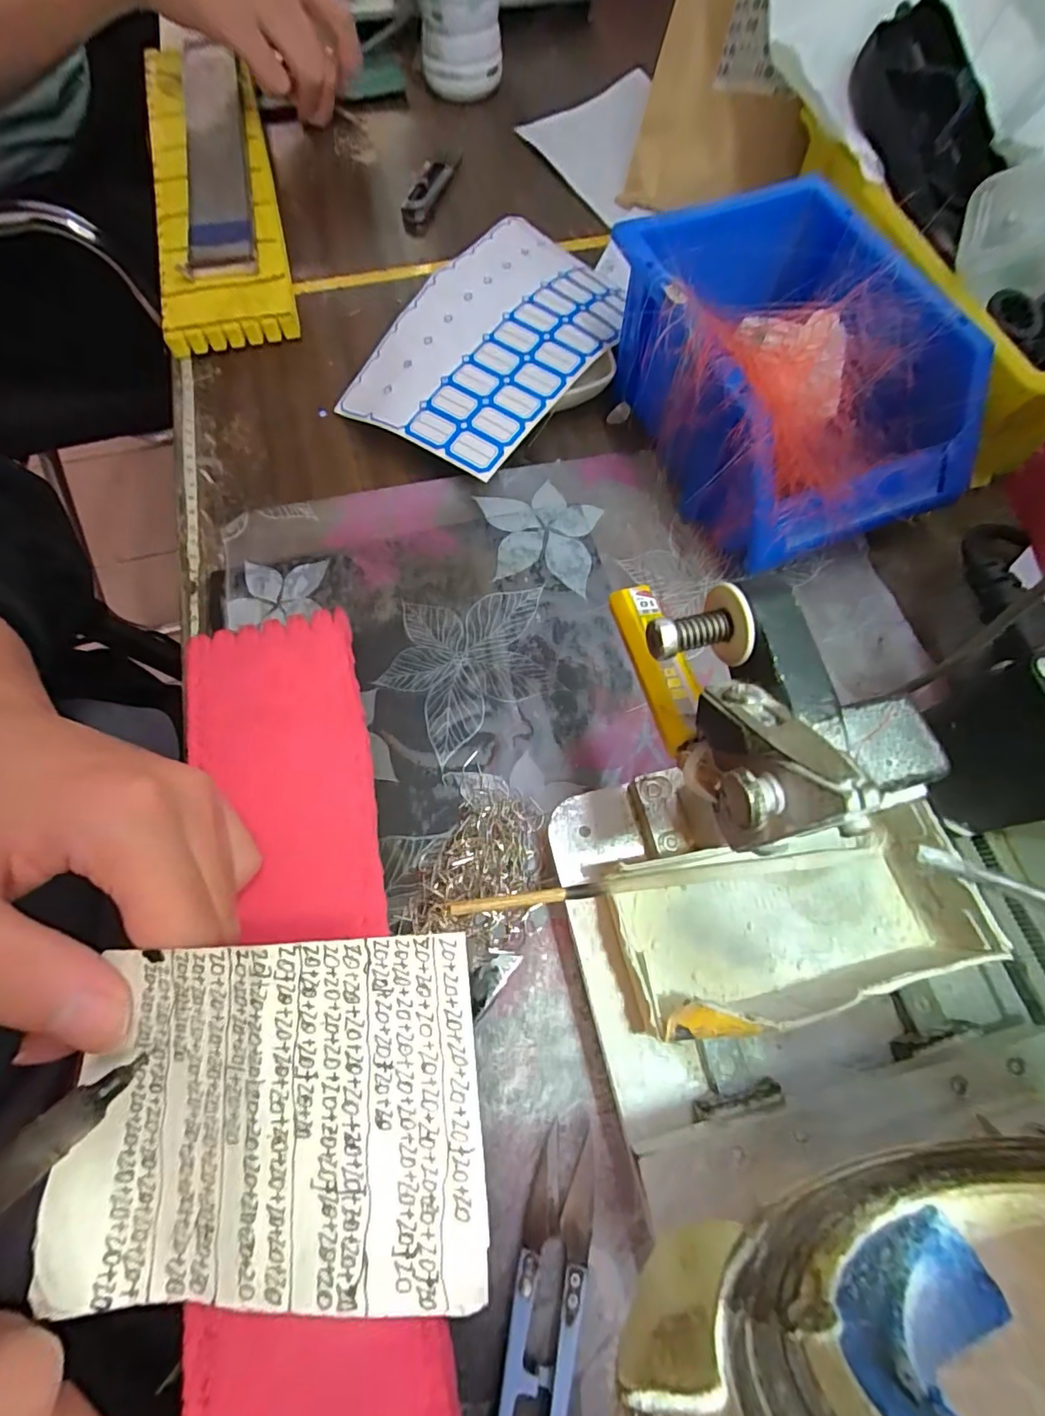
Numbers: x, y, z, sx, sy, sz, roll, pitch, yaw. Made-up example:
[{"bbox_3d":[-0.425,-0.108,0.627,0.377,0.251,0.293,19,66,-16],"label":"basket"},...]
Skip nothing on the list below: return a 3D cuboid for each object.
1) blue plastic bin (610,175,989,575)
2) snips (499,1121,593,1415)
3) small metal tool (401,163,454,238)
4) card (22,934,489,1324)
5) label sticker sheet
[{"bbox_3d":[0.121,-0.163,0.275,0.140,0.082,0.176,-19,69,-7],"label":"blue plastic bin"},{"bbox_3d":[0.007,0.196,0.170,0.021,0.010,0.100,10,68,5],"label":"snips"},{"bbox_3d":[-0.073,-0.384,0.405,0.022,0.015,0.068,13,69,6],"label":"small metal tool"},{"bbox_3d":[-0.058,0.092,0.122,0.097,0.022,0.069,-5,68,-2],"label":"card"},{"bbox_3d":[-0.003,-0.230,0.330,0.117,0.032,0.215,34,72,13],"label":"label sticker sheet"}]

